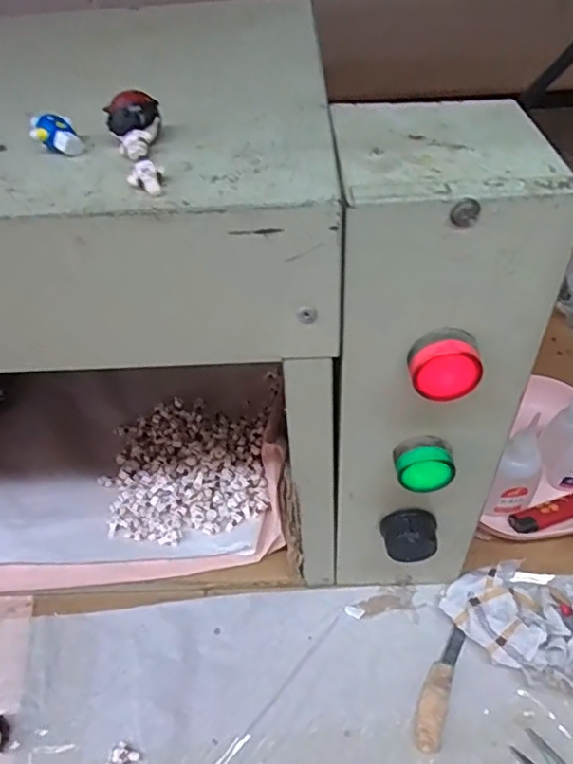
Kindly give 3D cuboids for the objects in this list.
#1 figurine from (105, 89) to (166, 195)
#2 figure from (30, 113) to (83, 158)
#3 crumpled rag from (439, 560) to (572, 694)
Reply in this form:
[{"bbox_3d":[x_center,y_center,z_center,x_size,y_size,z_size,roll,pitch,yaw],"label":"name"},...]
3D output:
[{"bbox_3d":[-0.053,-0.085,0.211,0.018,0.014,0.049,-12,60,-12],"label":"figurine"},{"bbox_3d":[-0.088,-0.094,0.222,0.016,0.012,0.014,-17,47,-13],"label":"figure"},{"bbox_3d":[0.154,0.143,0.348,0.104,0.034,0.066,26,53,26],"label":"crumpled rag"}]

